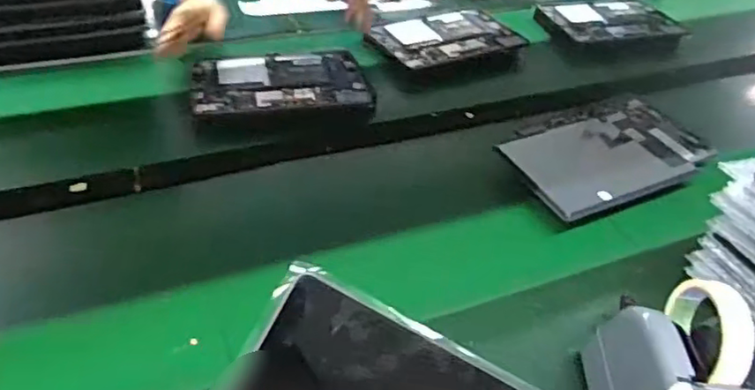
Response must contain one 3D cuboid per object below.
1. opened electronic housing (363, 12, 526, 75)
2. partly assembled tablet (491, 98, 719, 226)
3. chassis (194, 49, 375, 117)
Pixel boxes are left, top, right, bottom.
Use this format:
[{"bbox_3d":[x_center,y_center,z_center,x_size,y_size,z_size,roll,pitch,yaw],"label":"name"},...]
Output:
[{"bbox_3d":[0.119,-0.277,1.105,0.267,0.032,0.188,-16,45,-24],"label":"opened electronic housing"},{"bbox_3d":[0.325,-0.062,0.858,0.318,0.021,0.185,-19,46,-27],"label":"partly assembled tablet"},{"bbox_3d":[-0.145,-0.166,0.939,0.256,0.034,0.177,-7,38,-13],"label":"chassis"}]

